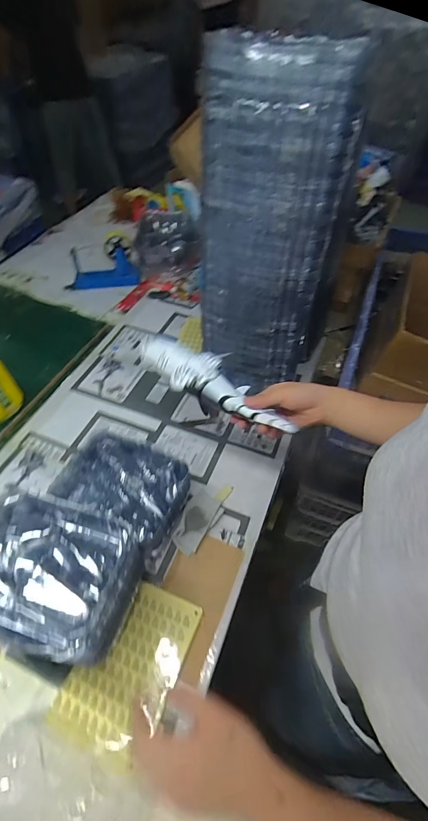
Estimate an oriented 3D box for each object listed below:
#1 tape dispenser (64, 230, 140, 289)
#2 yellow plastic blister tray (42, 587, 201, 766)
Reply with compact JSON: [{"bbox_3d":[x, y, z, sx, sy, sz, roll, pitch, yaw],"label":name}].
[{"bbox_3d":[-0.365,-0.462,1.122,0.234,0.162,0.070,-2,52,-2],"label":"tape dispenser"},{"bbox_3d":[-0.120,0.371,0.530,0.132,0.019,0.211,21,49,20],"label":"yellow plastic blister tray"}]

